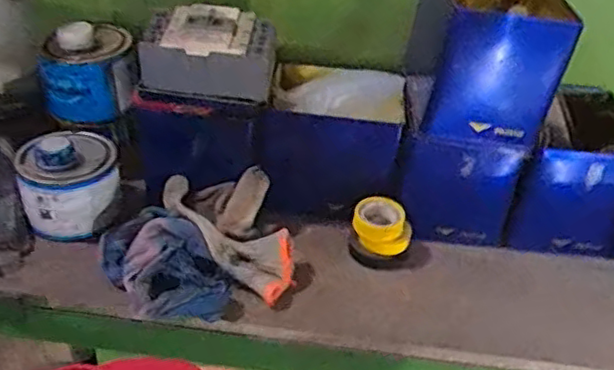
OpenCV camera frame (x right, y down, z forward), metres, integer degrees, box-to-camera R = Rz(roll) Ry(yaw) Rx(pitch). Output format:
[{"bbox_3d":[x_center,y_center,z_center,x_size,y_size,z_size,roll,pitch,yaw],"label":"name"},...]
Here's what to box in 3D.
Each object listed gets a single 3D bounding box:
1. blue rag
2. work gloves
[{"bbox_3d":[-0.144,0.068,0.657,0.112,0.066,0.122,-7,35,-17],"label":"blue rag"},{"bbox_3d":[-0.080,0.044,0.685,0.105,0.076,0.149,-10,36,-21],"label":"work gloves"}]

